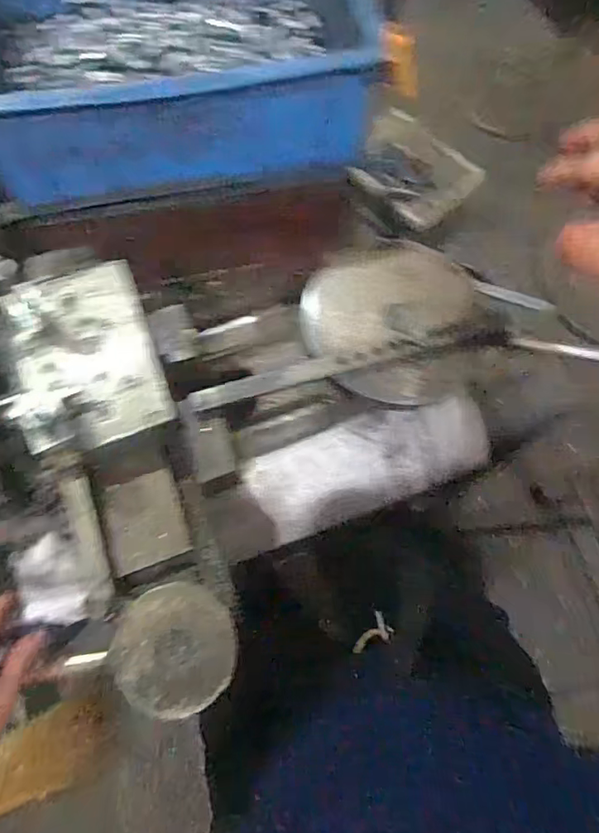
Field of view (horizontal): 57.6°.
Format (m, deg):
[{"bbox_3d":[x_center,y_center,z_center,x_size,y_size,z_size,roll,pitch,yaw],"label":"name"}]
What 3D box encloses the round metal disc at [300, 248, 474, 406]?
[{"bbox_3d":[0.091,-0.104,0.572,0.171,0.019,0.183,0,70,0],"label":"round metal disc"}]

